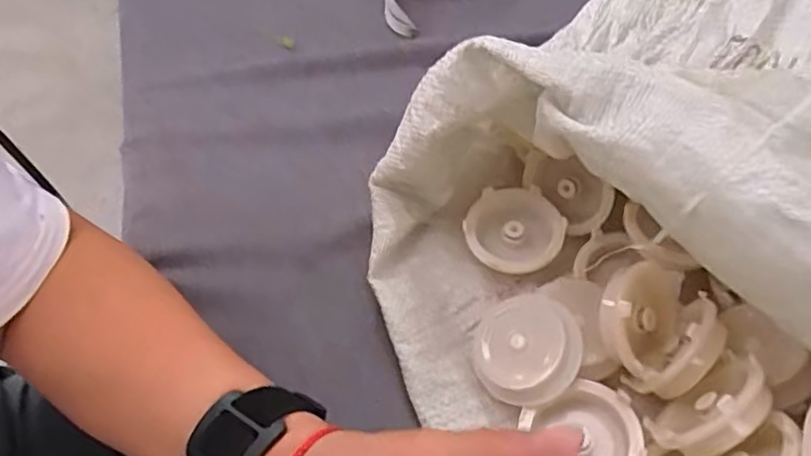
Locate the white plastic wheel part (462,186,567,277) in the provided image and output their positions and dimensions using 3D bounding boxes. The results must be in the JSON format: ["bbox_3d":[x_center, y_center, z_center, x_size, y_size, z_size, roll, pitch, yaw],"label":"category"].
[{"bbox_3d":[0.067,-0.001,0.387,0.056,0.011,0.055,-1,55,2],"label":"white plastic wheel part"}]

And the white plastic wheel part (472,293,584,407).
[{"bbox_3d":[0.062,0.062,0.326,0.052,0.010,0.062,9,54,18],"label":"white plastic wheel part"}]

